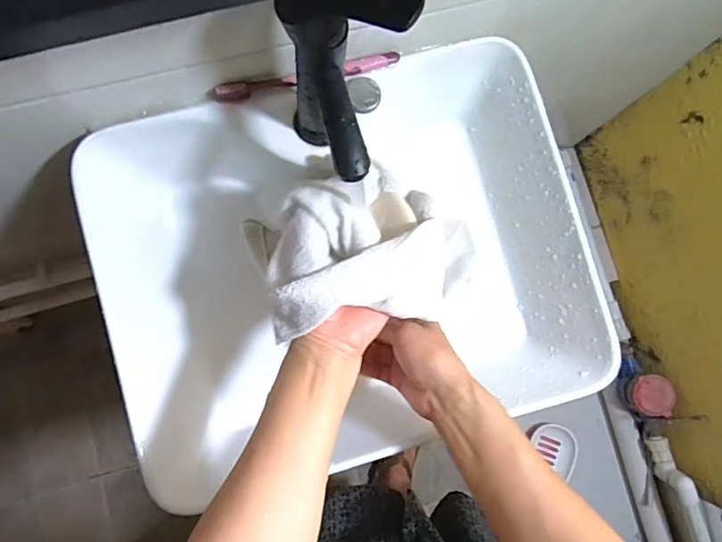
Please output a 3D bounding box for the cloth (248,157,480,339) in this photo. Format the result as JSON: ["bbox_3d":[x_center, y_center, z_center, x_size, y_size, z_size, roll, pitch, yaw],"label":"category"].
[{"bbox_3d":[0.001,-0.018,0.434,0.169,0.067,0.131,-17,84,-8],"label":"cloth"}]

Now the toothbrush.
[{"bbox_3d":[-0.052,-0.192,0.500,0.186,0.013,0.016,-14,83,-7],"label":"toothbrush"}]

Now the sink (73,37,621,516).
[{"bbox_3d":[-0.016,-0.007,0.542,0.465,0.141,0.357,-15,84,-8],"label":"sink"}]

